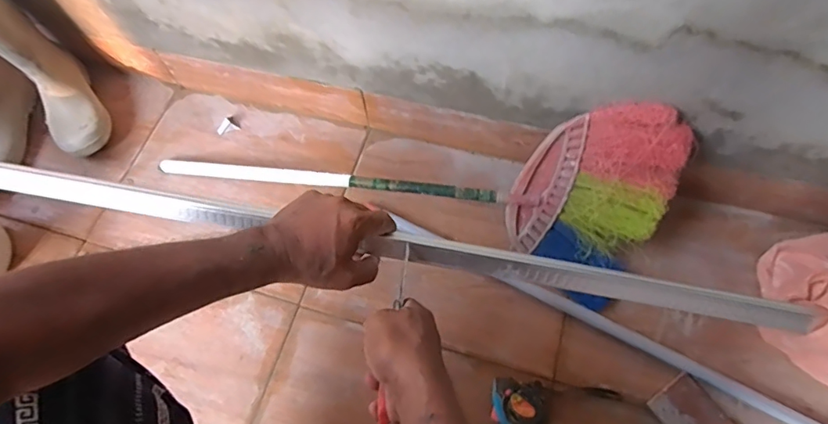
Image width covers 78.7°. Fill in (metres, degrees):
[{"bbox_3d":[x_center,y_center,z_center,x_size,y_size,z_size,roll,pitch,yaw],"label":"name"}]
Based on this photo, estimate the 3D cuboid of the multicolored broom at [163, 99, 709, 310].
[{"bbox_3d":[-0.024,-0.097,0.770,0.790,0.294,0.087,15,26,8],"label":"multicolored broom"}]

